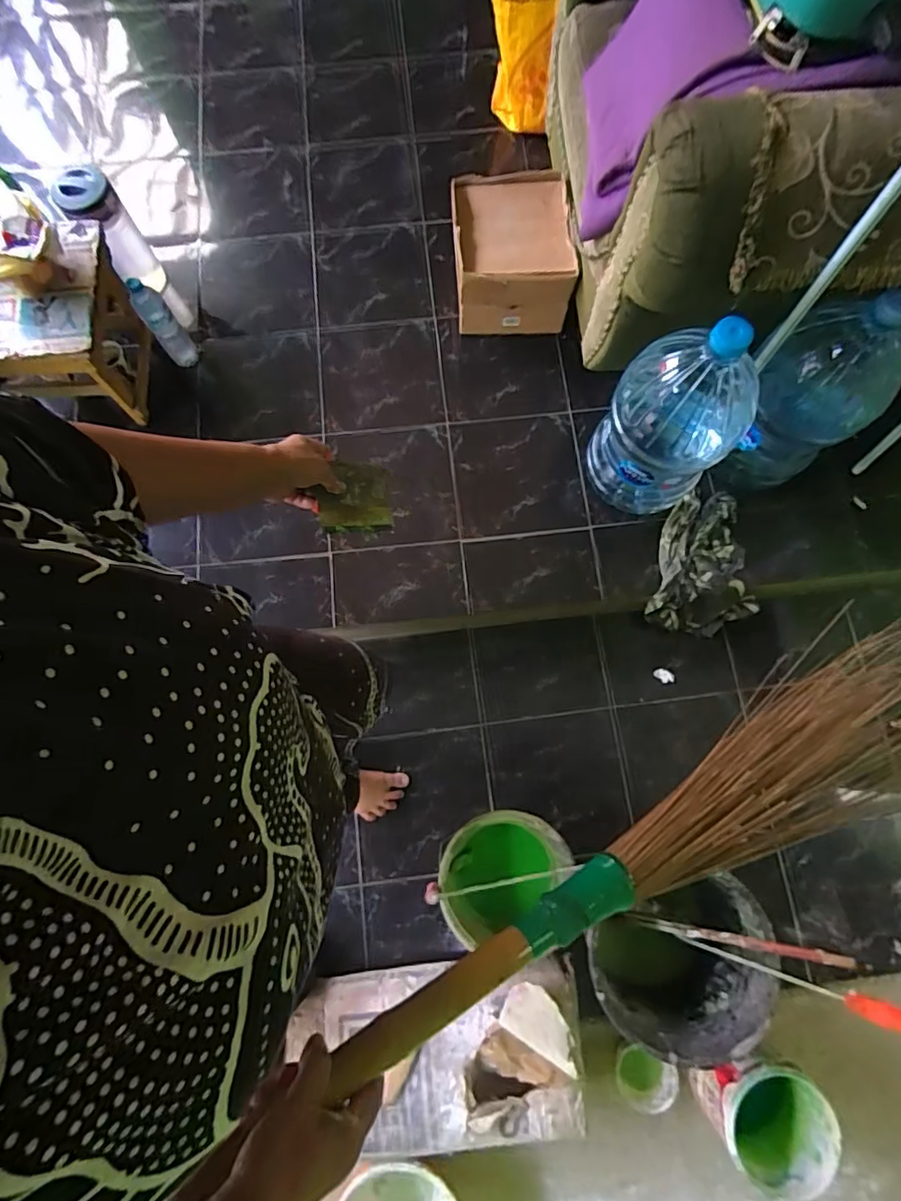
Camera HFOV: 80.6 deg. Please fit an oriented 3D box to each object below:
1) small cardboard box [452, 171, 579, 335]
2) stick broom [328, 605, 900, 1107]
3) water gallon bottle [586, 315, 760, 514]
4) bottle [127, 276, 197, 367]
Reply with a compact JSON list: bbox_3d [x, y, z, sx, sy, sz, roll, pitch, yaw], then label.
[{"bbox_3d":[0.143,-0.832,1.271,0.266,0.166,0.325,0,76,1],"label":"small cardboard box"},{"bbox_3d":[0.299,0.243,0.607,0.859,0.101,0.166,-20,79,-23],"label":"stick broom"},{"bbox_3d":[0.434,-0.355,1.039,0.231,0.437,0.221,0,76,1],"label":"water gallon bottle"},{"bbox_3d":[-0.668,-0.638,1.243,0.069,0.193,0.063,-39,79,-8],"label":"bottle"}]

